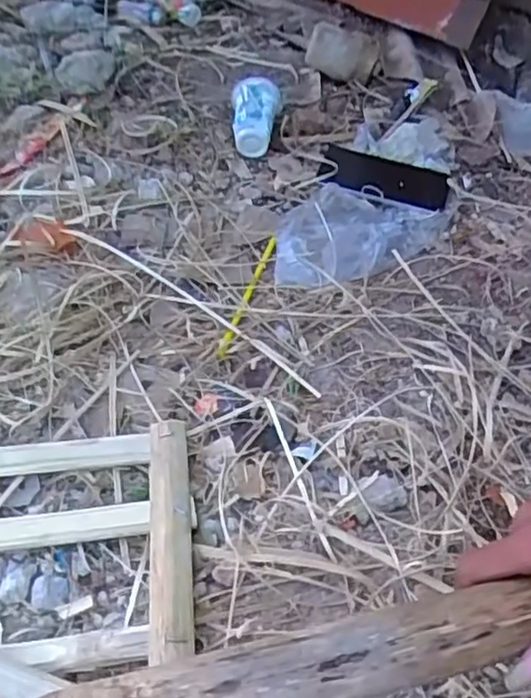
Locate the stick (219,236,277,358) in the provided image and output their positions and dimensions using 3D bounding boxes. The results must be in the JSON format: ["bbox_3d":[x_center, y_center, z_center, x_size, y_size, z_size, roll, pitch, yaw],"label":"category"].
[{"bbox_3d":[-0.017,-0.060,0.672,0.009,0.010,0.185,12,46,9],"label":"stick"}]

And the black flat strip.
[{"bbox_3d":[0.150,-0.219,0.822,0.160,0.012,0.090,17,46,2],"label":"black flat strip"}]

